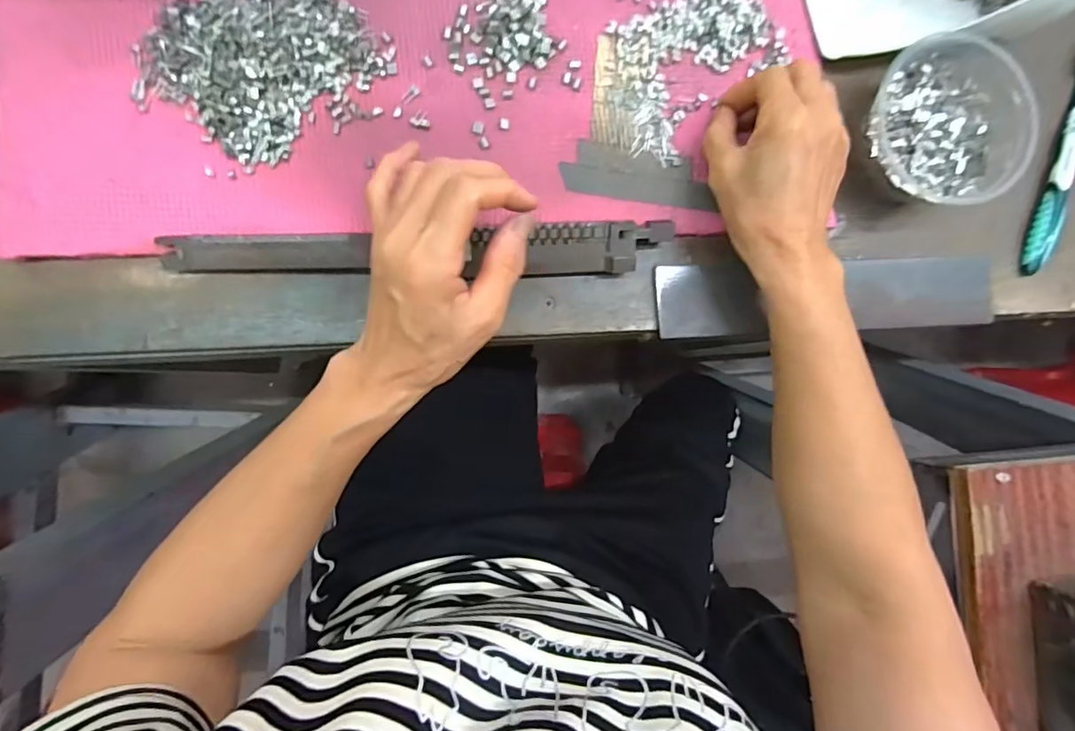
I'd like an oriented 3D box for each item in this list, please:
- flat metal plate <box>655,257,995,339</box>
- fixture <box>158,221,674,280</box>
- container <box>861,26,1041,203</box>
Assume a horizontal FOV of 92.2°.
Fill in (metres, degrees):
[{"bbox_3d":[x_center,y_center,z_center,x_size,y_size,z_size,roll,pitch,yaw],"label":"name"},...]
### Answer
[{"bbox_3d":[0.206,-0.049,0.363,0.247,0.010,0.051,-2,79,-4],"label":"flat metal plate"},{"bbox_3d":[-0.068,-0.074,0.323,0.308,0.018,0.032,-1,92,-5],"label":"fixture"},{"bbox_3d":[0.262,-0.156,0.346,0.101,0.051,0.103,0,88,-6],"label":"container"}]

